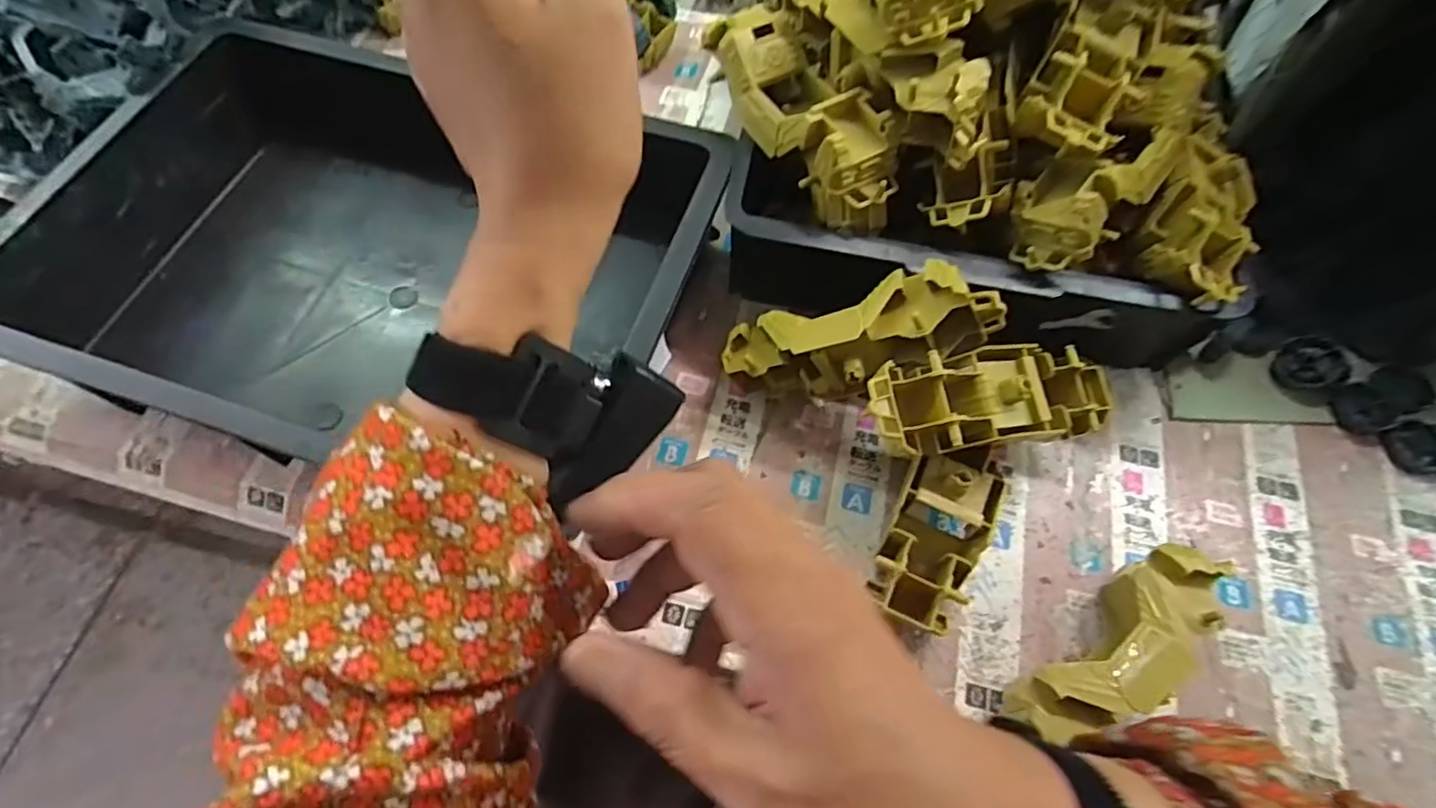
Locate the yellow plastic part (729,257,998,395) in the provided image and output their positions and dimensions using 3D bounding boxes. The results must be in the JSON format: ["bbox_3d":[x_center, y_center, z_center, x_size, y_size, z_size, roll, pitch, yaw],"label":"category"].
[{"bbox_3d":[0.089,-0.041,0.443,0.176,0.054,0.057,-13,60,28],"label":"yellow plastic part"}]

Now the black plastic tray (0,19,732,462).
[{"bbox_3d":[-0.239,-0.102,0.495,0.455,0.106,0.319,20,65,8],"label":"black plastic tray"}]

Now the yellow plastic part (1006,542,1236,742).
[{"bbox_3d":[0.231,0.148,0.402,0.150,0.060,0.063,-29,68,-14],"label":"yellow plastic part"}]

